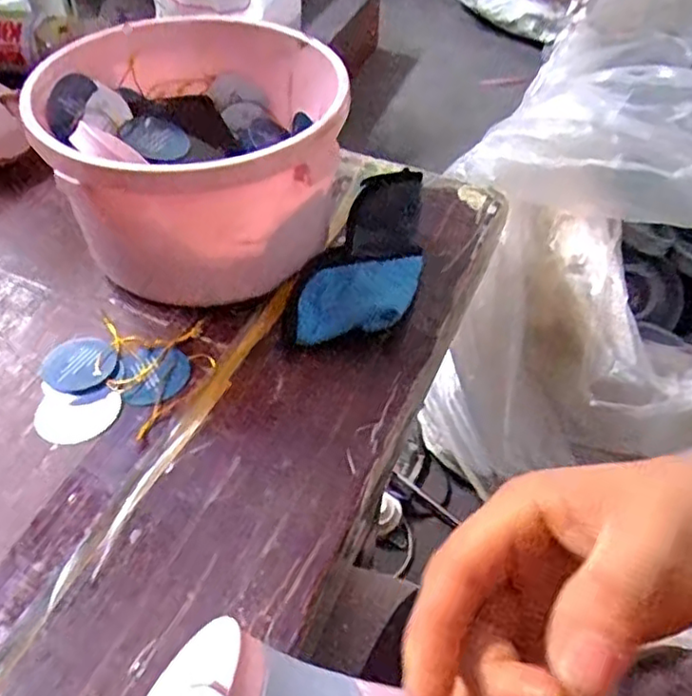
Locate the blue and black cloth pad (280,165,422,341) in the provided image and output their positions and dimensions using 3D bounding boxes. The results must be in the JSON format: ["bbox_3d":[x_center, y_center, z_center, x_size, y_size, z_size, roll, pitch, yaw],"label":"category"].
[{"bbox_3d":[0.019,-0.068,0.509,0.082,0.030,0.165,22,64,17],"label":"blue and black cloth pad"}]

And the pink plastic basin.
[{"bbox_3d":[-0.107,-0.147,0.515,0.204,0.132,0.221,1,49,-1],"label":"pink plastic basin"}]

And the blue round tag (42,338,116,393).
[{"bbox_3d":[-0.186,0.010,0.461,0.048,0.004,0.044,1,49,-1],"label":"blue round tag"}]

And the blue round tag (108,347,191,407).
[{"bbox_3d":[-0.135,0.018,0.457,0.050,0.004,0.049,1,49,-1],"label":"blue round tag"}]

